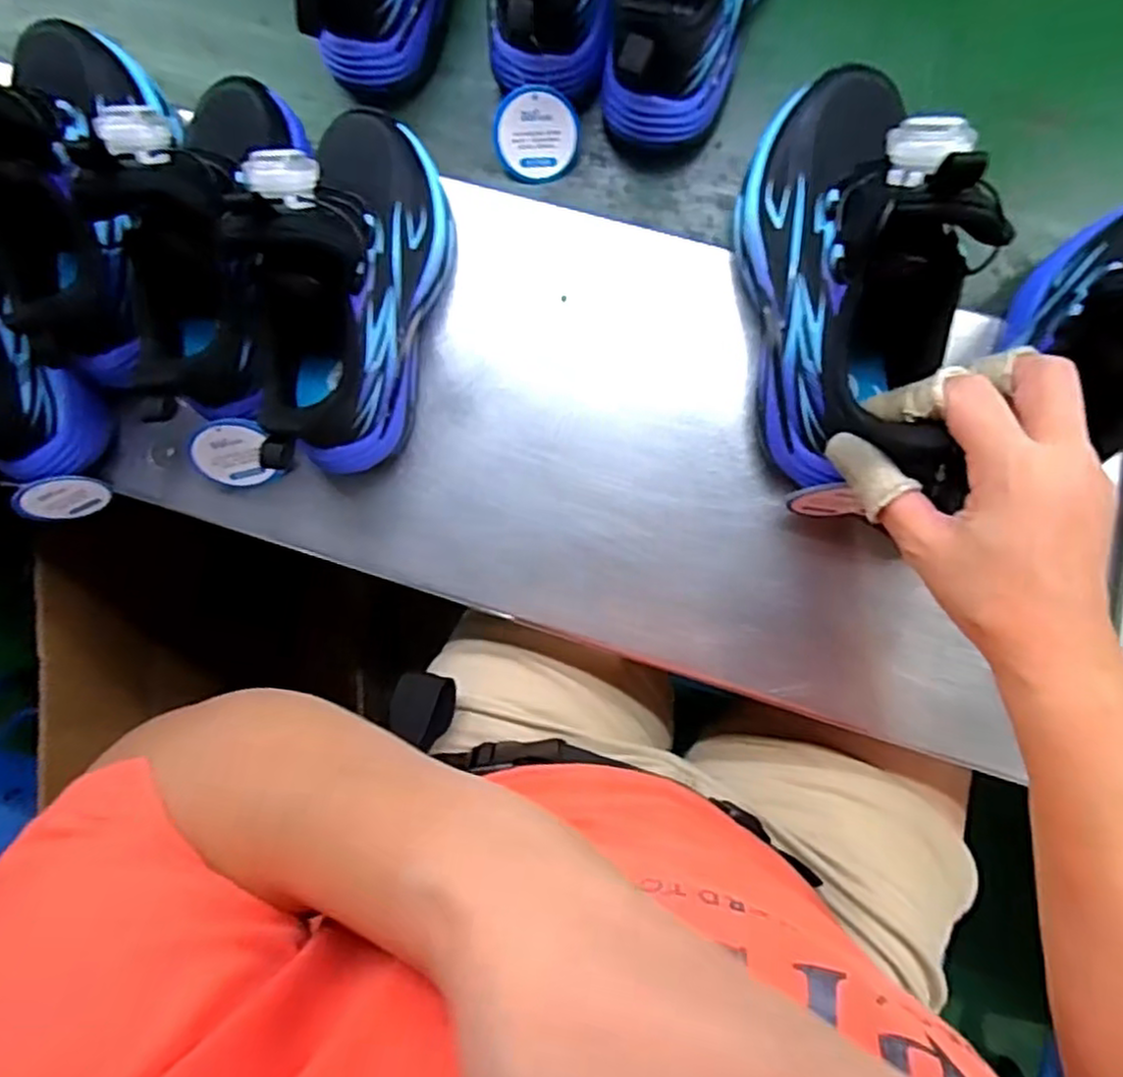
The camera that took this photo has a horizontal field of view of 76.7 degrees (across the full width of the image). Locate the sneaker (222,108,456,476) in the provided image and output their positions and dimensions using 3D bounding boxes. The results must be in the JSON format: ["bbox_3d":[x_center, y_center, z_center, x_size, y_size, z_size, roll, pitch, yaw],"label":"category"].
[{"bbox_3d":[-0.112,-0.132,0.365,0.071,0.120,0.198,15,87,4],"label":"sneaker"}]

